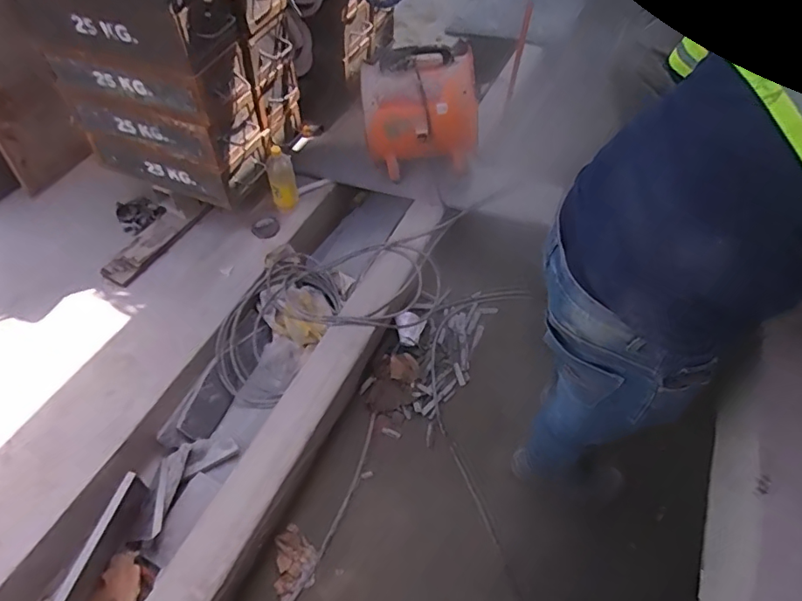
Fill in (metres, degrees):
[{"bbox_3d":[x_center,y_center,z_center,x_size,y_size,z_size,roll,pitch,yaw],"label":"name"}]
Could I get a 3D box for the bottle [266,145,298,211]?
[{"bbox_3d":[-0.389,-0.397,1.667,0.081,0.192,0.068,-13,55,-11],"label":"bottle"}]

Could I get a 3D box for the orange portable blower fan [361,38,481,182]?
[{"bbox_3d":[0.062,-0.617,1.668,0.368,0.341,0.201,-3,53,-4],"label":"orange portable blower fan"}]

